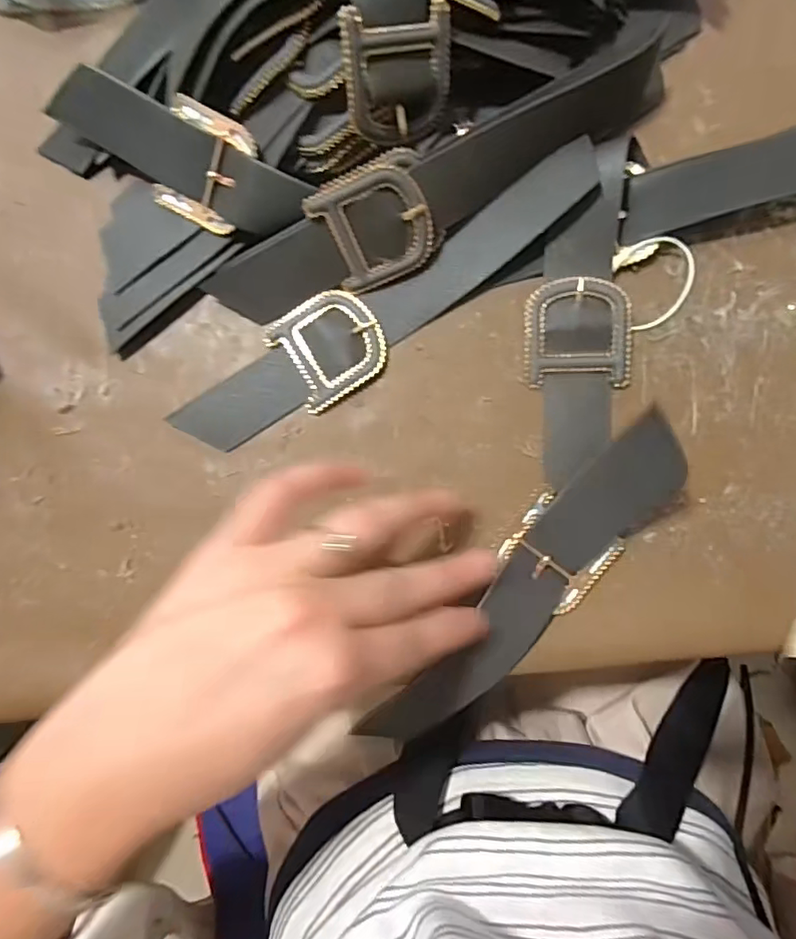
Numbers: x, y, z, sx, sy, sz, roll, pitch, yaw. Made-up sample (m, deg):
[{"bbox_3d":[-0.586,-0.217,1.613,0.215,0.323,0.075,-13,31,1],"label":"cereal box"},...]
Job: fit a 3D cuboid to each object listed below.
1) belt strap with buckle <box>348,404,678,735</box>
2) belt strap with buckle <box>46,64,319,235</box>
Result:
[{"bbox_3d":[0.058,0.059,0.266,0.046,0.025,0.205,40,96,5],"label":"belt strap with buckle"},{"bbox_3d":[-0.102,-0.146,0.263,0.130,0.012,0.046,29,120,6],"label":"belt strap with buckle"}]

